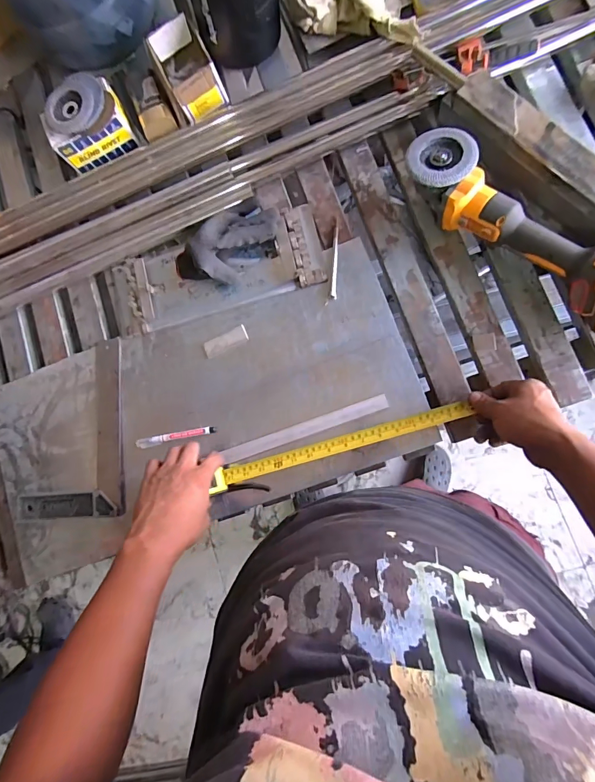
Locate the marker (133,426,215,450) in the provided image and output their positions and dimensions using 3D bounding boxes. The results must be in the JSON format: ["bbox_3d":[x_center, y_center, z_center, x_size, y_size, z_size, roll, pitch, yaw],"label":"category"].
[{"bbox_3d":[-0.199,0.074,0.645,0.133,0.013,0.016,-13,84,8],"label":"marker"}]

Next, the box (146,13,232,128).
[{"bbox_3d":[-0.188,-0.537,0.676,0.094,0.065,0.137,-27,83,6],"label":"box"}]

